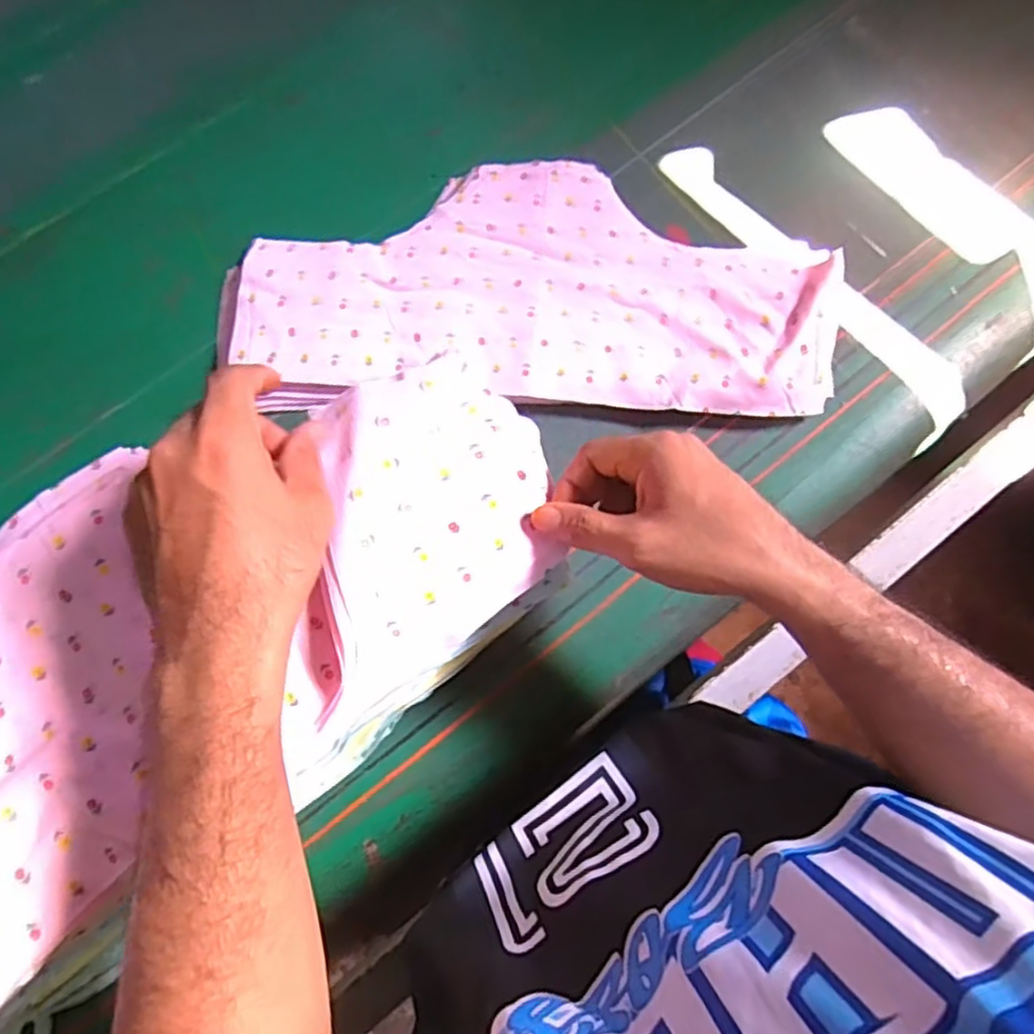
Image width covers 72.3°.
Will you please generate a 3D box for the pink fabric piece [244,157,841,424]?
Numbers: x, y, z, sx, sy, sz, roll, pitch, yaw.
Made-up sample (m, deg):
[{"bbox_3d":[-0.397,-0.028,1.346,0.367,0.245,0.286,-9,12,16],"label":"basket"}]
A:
[{"bbox_3d":[0.013,-0.193,0.568,0.461,0.026,0.205,5,74,4],"label":"pink fabric piece"}]

